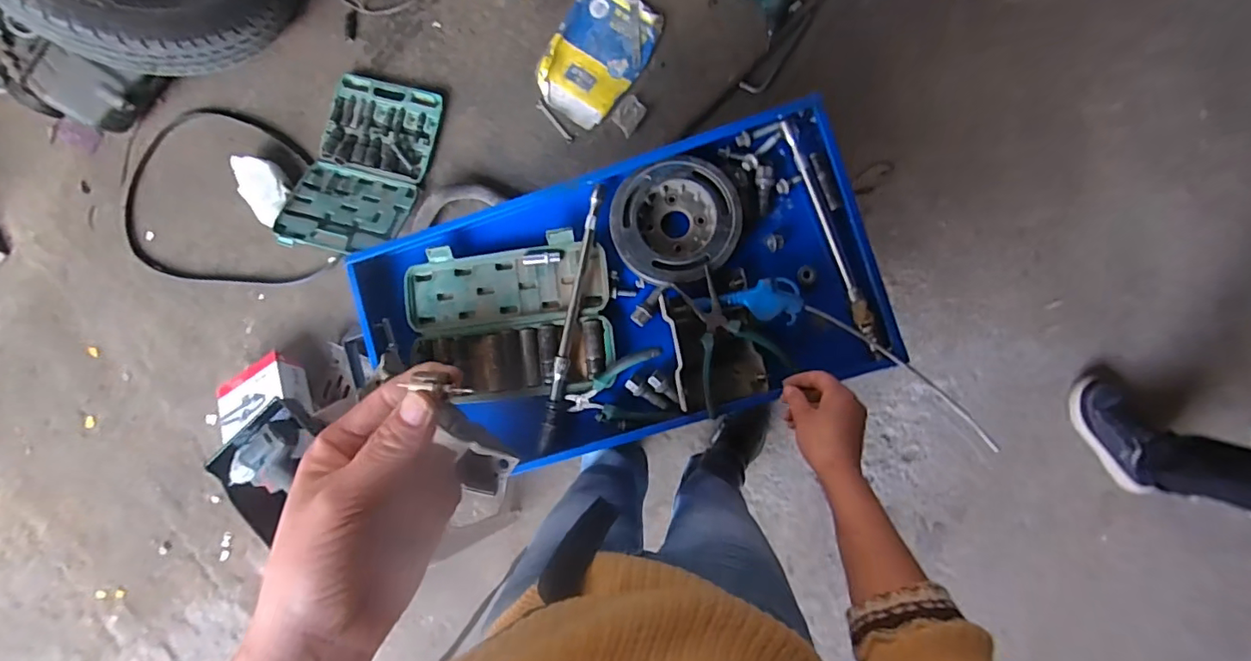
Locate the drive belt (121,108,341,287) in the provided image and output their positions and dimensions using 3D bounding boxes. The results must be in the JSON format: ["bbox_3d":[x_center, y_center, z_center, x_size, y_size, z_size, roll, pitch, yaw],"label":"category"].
[{"bbox_3d":[-1.123,-0.375,1.507,0.674,0.027,0.495,8,88,5],"label":"drive belt"}]

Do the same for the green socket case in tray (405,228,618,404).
[{"bbox_3d":[-0.160,-0.017,0.723,0.280,0.038,0.206,-7,87,4],"label":"green socket case in tray"}]

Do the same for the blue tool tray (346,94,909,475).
[{"bbox_3d":[-0.022,-0.039,0.694,0.645,0.066,0.360,-17,87,4],"label":"blue tool tray"}]

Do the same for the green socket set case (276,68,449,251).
[{"bbox_3d":[-0.703,-0.438,1.402,0.316,0.089,0.490,16,89,5],"label":"green socket set case"}]

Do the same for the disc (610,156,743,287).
[{"bbox_3d":[0.065,-0.139,0.685,0.160,0.033,0.157,0,88,5],"label":"disc"}]

